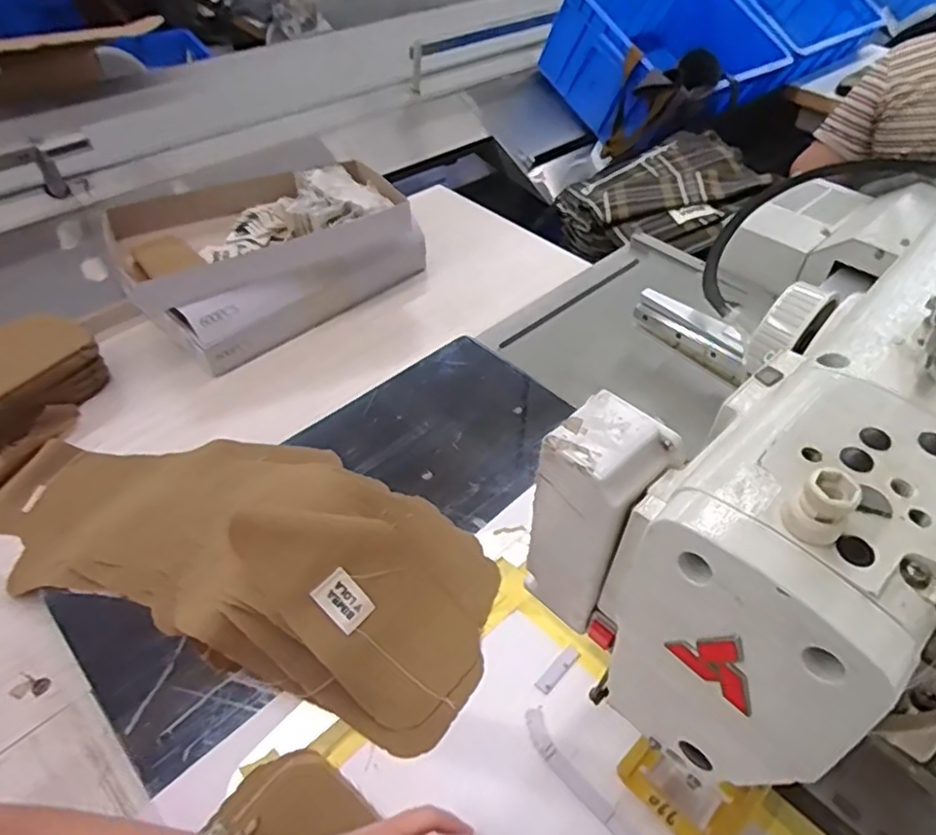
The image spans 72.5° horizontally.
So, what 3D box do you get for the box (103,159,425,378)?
[{"bbox_3d":[-0.238,-0.197,0.757,0.206,0.101,0.319,36,55,28],"label":"box"}]

